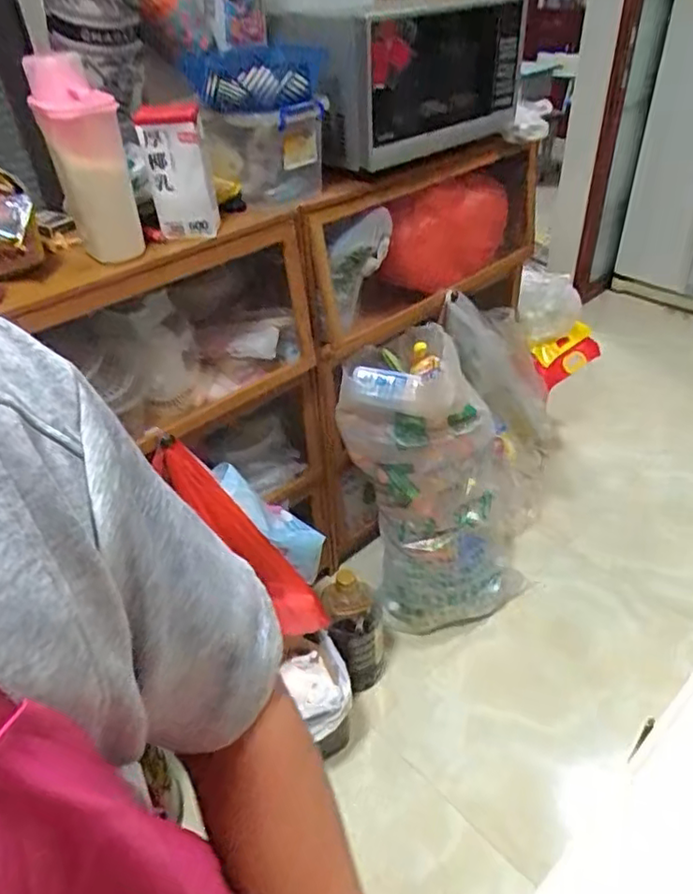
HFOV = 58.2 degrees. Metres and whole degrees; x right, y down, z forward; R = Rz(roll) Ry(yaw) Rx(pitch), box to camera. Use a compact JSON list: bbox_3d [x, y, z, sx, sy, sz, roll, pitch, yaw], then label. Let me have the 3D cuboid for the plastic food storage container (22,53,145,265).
[{"bbox_3d":[-0.387,-0.425,0.941,0.105,0.289,0.109,-16,40,-15],"label":"plastic food storage container"}]

